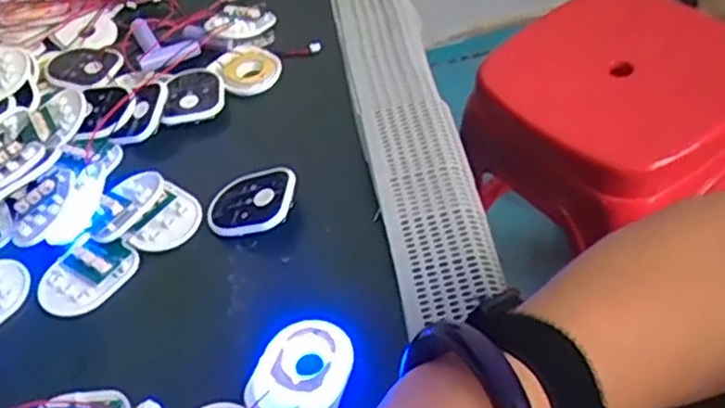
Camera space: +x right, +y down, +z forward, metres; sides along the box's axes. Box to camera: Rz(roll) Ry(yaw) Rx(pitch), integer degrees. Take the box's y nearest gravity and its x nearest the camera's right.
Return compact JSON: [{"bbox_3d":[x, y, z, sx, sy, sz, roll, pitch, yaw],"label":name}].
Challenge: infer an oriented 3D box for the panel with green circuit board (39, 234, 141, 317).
[{"bbox_3d":[-0.167,0.041,0.434,0.045,0.013,0.057,28,60,32],"label":"panel with green circuit board"}]

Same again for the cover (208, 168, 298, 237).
[{"bbox_3d":[-0.069,-0.001,0.451,0.059,0.005,0.046,-13,47,19],"label":"cover"}]

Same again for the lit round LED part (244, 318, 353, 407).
[{"bbox_3d":[-0.030,0.085,0.367,0.047,0.009,0.056,10,52,21],"label":"lit round LED part"}]

